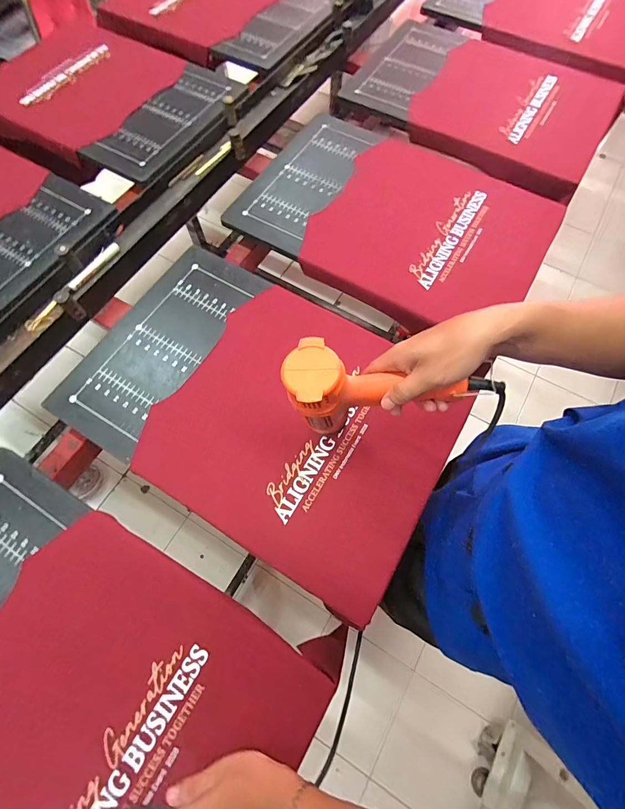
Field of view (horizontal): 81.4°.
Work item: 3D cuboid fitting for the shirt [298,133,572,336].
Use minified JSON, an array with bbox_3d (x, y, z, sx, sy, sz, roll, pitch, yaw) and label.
[{"bbox_3d":[0.235,-0.347,0.731,0.426,0.034,0.428,30,71,12],"label":"shirt"}]

